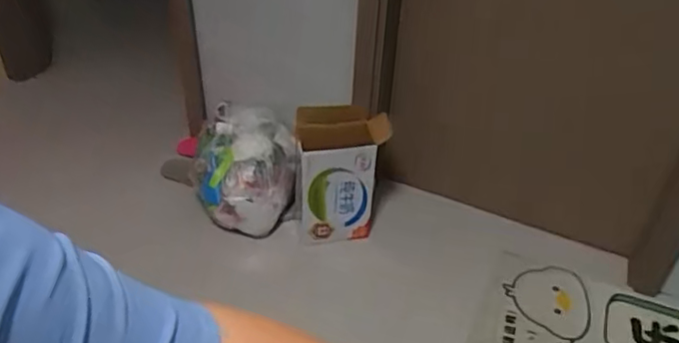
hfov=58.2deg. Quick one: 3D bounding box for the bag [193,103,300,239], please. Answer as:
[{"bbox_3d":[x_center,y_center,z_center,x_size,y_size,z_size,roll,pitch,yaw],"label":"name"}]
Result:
[{"bbox_3d":[-0.255,-0.008,1.666,0.274,0.230,0.297,-5,40,-8],"label":"bag"}]

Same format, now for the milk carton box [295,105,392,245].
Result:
[{"bbox_3d":[0.001,0.007,1.626,0.220,0.389,0.135,2,40,-1],"label":"milk carton box"}]

